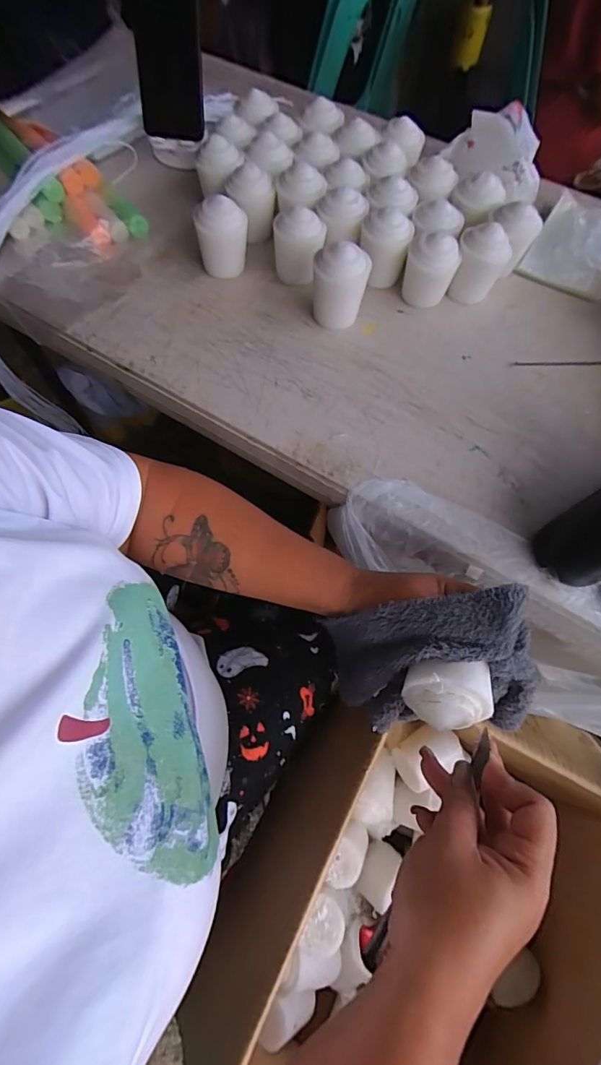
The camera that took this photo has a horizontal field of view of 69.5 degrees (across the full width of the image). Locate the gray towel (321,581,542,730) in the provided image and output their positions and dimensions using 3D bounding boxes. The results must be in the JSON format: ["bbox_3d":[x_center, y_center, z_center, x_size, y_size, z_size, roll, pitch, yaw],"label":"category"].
[{"bbox_3d":[0.094,0.102,0.335,0.136,0.133,0.087,-2,67,-2],"label":"gray towel"}]

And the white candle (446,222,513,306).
[{"bbox_3d":[0.196,-0.294,0.480,0.055,0.070,0.046,20,68,7],"label":"white candle"}]

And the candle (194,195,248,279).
[{"bbox_3d":[-0.086,-0.324,0.482,0.054,0.073,0.045,-8,67,-4],"label":"candle"}]

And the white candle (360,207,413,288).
[{"bbox_3d":[0.093,-0.318,0.484,0.055,0.064,0.046,10,67,3],"label":"white candle"}]

